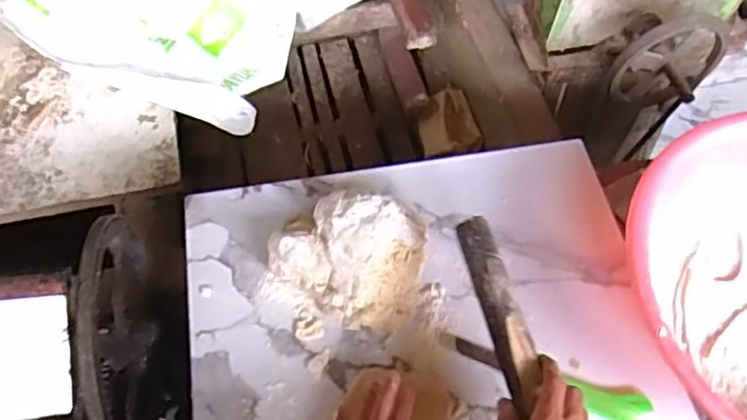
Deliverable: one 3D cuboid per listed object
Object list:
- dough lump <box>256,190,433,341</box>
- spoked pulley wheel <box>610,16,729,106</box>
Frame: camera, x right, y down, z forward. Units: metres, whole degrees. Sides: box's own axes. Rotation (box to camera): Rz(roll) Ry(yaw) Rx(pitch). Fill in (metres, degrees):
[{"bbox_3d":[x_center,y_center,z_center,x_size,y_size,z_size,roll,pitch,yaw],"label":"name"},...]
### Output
[{"bbox_3d":[-0.032,0.058,0.708,0.164,0.067,0.153,1,59,-2],"label":"dough lump"},{"bbox_3d":[0.498,-0.224,1.114,0.211,0.200,0.074,1,59,-34],"label":"spoked pulley wheel"}]

